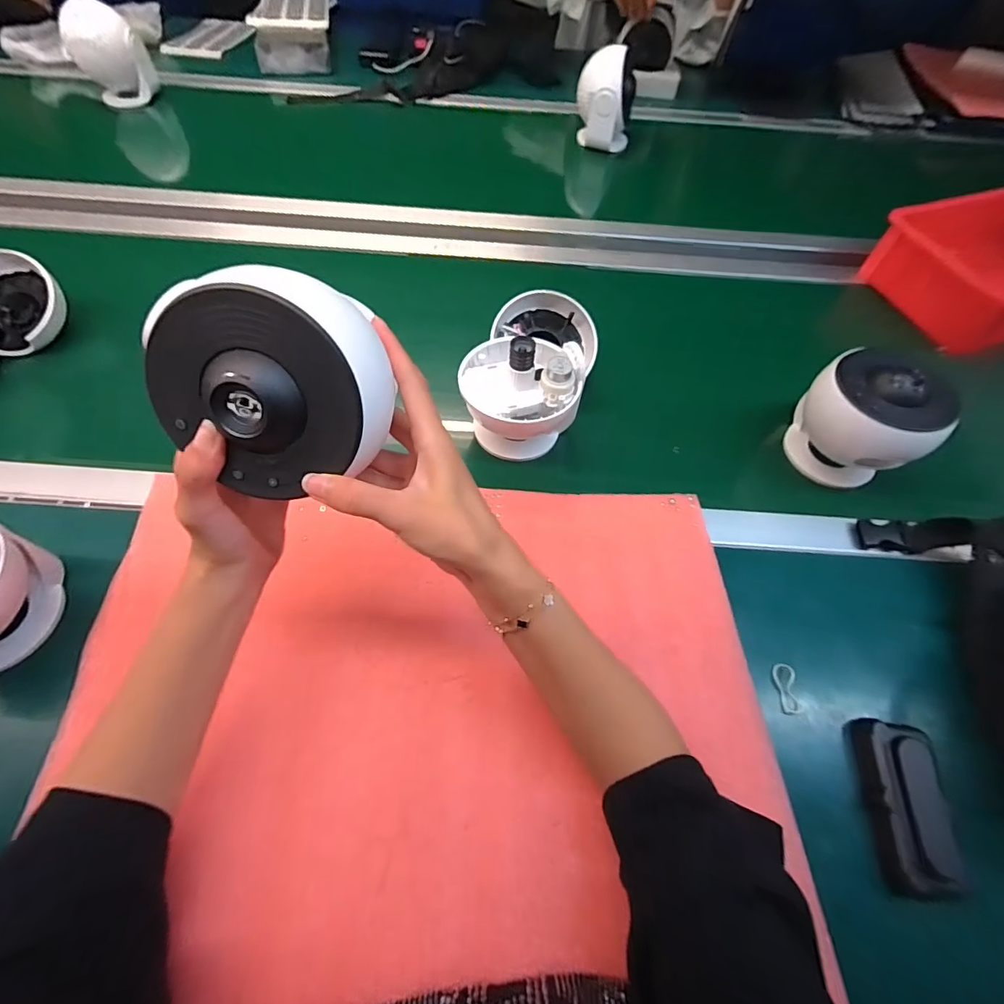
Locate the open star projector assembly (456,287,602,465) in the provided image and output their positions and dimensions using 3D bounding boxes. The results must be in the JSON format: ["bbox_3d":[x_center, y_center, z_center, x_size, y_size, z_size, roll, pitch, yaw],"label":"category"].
[{"bbox_3d":[0.033,-0.152,0.494,0.114,0.101,0.199,18,61,8],"label":"open star projector assembly"}]

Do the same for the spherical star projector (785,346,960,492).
[{"bbox_3d":[0.361,-0.075,0.475,0.098,0.124,0.092,9,60,3],"label":"spherical star projector"}]

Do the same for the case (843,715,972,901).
[{"bbox_3d":[0.289,0.217,0.336,0.040,0.036,0.104,7,60,1],"label":"case"}]

